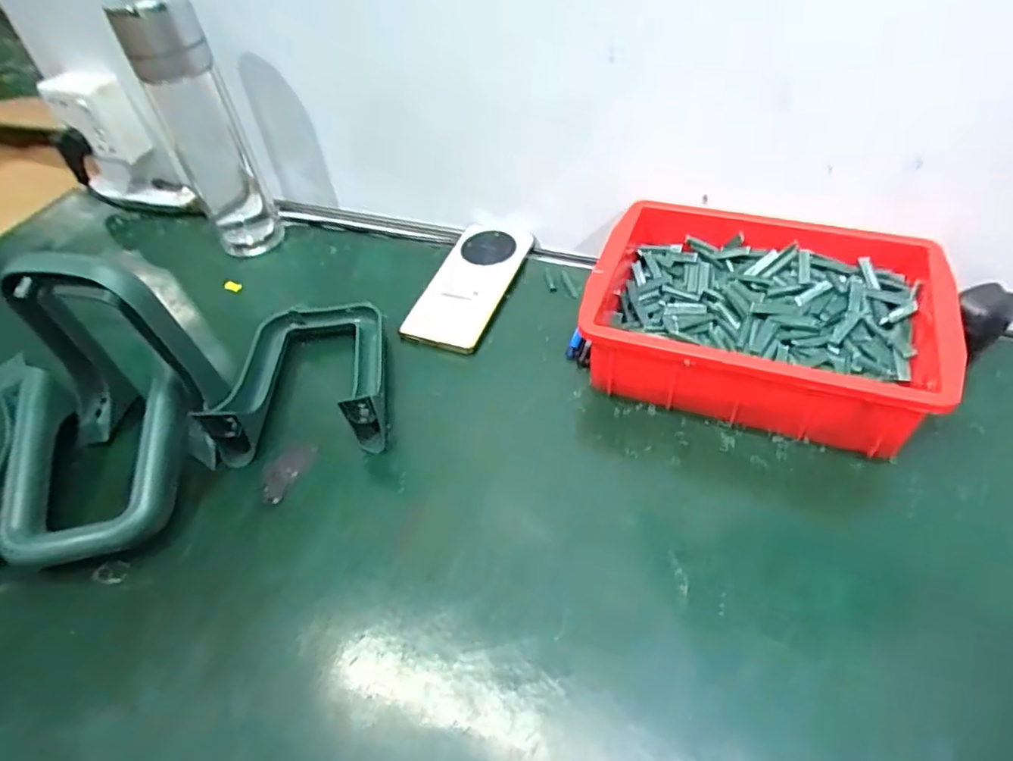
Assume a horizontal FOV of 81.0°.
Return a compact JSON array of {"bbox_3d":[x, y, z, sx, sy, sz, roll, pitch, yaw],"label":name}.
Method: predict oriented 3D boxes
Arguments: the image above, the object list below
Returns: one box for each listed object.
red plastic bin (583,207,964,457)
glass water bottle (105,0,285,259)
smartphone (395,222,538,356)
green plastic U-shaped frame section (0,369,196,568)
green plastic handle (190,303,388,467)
[{"bbox_3d":[0.199,-0.055,0.476,0.244,0.072,0.186,14,51,17],"label":"red plastic bin"},{"bbox_3d":[-0.286,-0.229,0.573,0.068,0.235,0.061,-24,51,-15],"label":"glass water bottle"},{"bbox_3d":[-0.034,-0.093,0.566,0.073,0.017,0.164,13,51,16],"label":"smartphone"},{"bbox_3d":[-0.299,0.059,0.436,0.118,0.055,0.149,-10,48,-4],"label":"green plastic U-shaped frame section"},{"bbox_3d":[-0.165,-0.012,0.490,0.126,0.048,0.158,-8,48,-2],"label":"green plastic handle"}]

